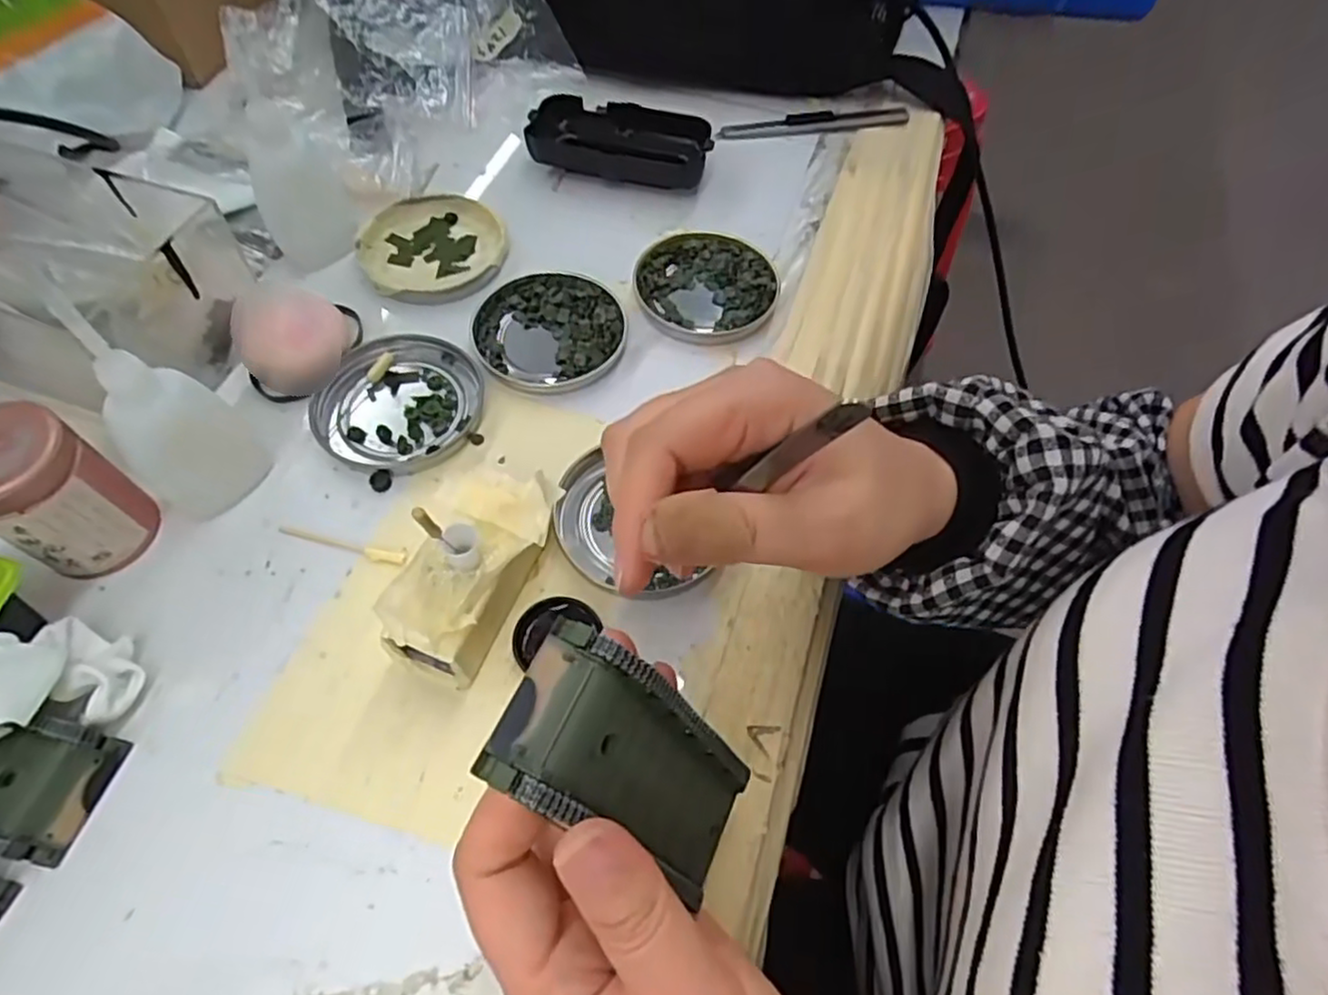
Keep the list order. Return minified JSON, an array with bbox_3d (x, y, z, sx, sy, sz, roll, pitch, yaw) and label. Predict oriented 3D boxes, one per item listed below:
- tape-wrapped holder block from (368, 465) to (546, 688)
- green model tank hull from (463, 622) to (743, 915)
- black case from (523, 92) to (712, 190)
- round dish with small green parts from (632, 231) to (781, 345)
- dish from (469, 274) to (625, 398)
[{"bbox_3d":[-0.074,0.029,0.281,0.046,0.044,0.085,17,60,6],"label":"tape-wrapped holder block"},{"bbox_3d":[-0.005,0.075,0.196,0.021,0.093,0.042,-1,52,37],"label":"green model tank hull"},{"bbox_3d":[-0.028,-0.221,0.441,0.109,0.025,0.049,12,60,3],"label":"black case"},{"bbox_3d":[0.022,-0.118,0.391,0.078,0.009,0.076,2,60,-3],"label":"round dish with small green parts"},{"bbox_3d":[-0.060,-0.087,0.370,0.078,0.010,0.076,2,60,-3],"label":"dish"}]

